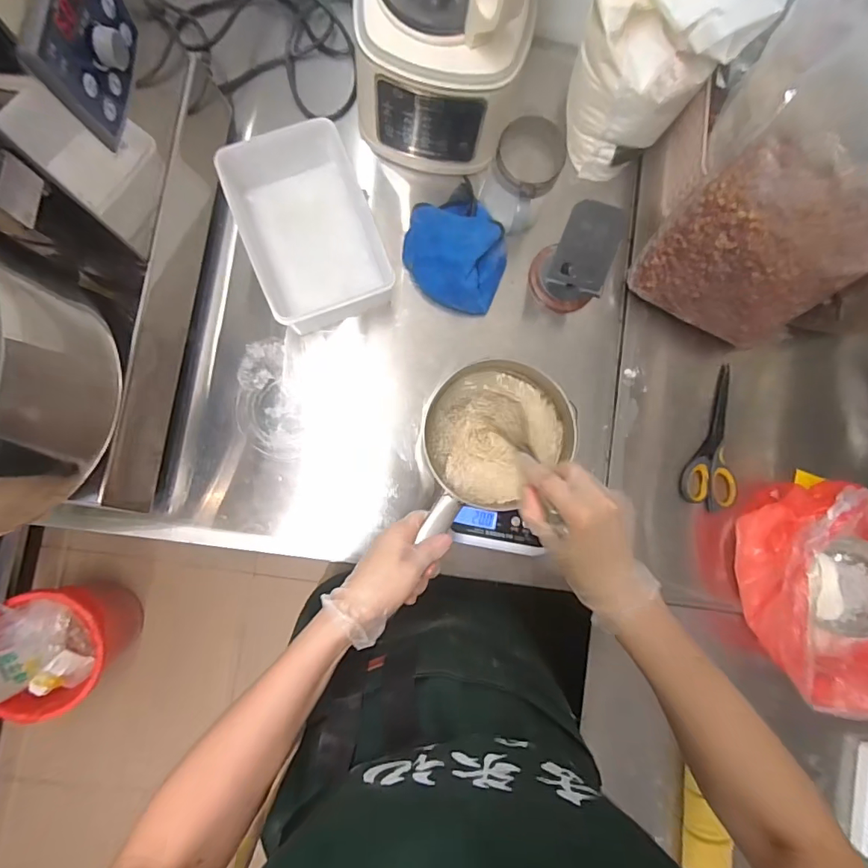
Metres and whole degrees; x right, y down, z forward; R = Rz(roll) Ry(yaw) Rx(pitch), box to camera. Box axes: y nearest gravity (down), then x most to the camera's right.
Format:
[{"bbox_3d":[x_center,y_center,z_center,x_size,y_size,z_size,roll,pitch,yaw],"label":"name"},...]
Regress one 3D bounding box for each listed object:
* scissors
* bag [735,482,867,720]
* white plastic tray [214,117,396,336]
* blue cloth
[{"bbox_3d":[0.393,0.007,0.641,0.070,0.020,0.194,22,84,-3],"label":"scissors"},{"bbox_3d":[0.482,0.190,0.576,0.153,0.110,0.245,-2,86,-5],"label":"bag"},{"bbox_3d":[-0.147,-0.247,0.587,0.159,0.075,0.201,-24,88,-6],"label":"white plastic tray"},{"bbox_3d":[0.035,-0.232,0.594,0.122,0.067,0.147,-34,89,-7],"label":"blue cloth"}]

